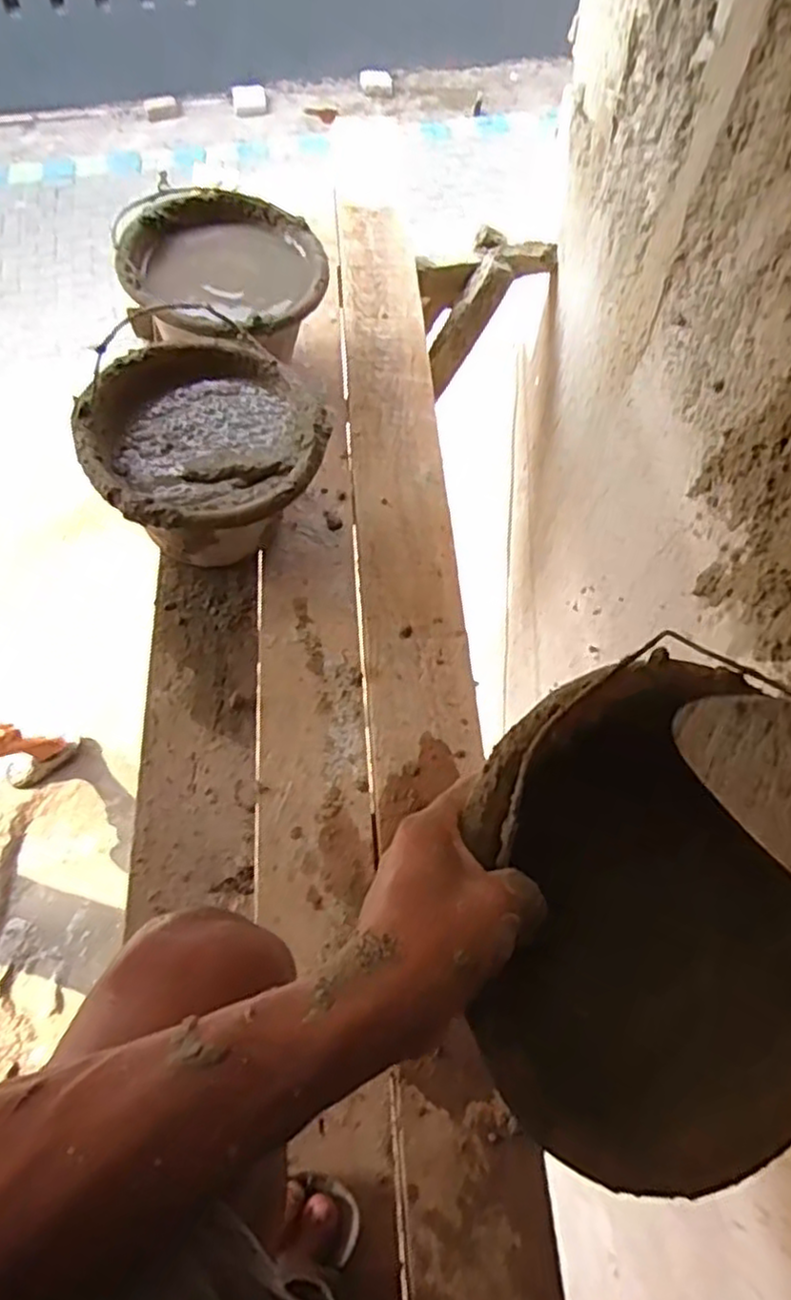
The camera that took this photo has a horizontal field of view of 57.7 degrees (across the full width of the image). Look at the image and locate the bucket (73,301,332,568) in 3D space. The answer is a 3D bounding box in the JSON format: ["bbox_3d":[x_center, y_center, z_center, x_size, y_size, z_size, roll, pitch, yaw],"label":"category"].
[{"bbox_3d":[-0.210,-0.216,0.812,0.233,0.162,0.260,-25,67,-14],"label":"bucket"}]

